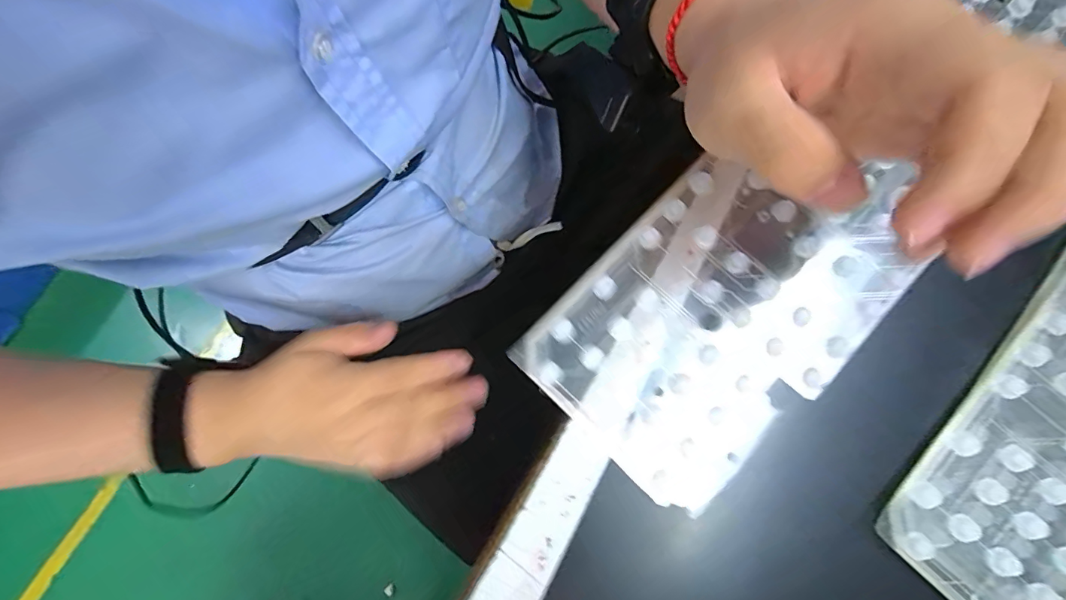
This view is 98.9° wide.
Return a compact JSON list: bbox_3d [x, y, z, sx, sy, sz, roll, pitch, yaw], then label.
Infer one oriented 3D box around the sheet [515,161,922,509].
[{"bbox_3d":[0.089,0.001,0.215,0.110,0.008,0.174,43,83,8],"label":"sheet"}]

